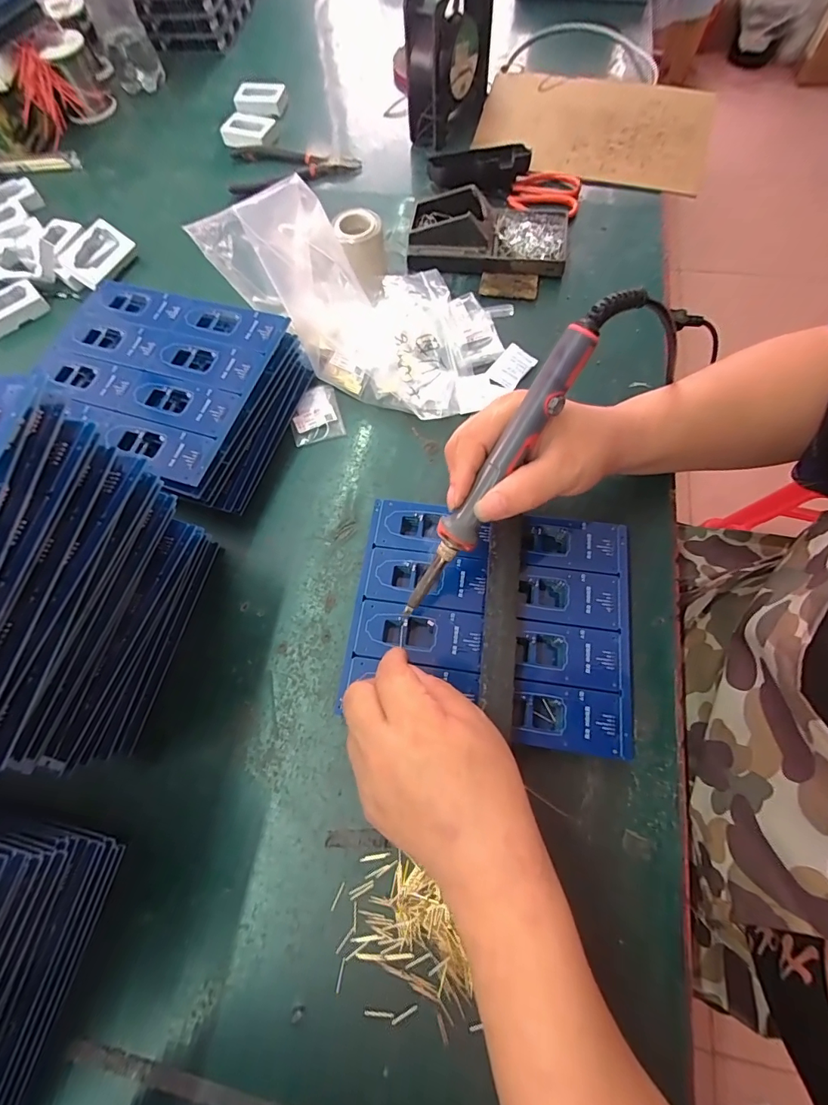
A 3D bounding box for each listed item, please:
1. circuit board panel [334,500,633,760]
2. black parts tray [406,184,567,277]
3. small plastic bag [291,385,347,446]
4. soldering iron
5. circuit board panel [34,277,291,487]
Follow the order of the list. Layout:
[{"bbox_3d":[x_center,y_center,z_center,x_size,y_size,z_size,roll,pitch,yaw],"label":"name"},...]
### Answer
[{"bbox_3d":[0.054,0.047,0.325,0.192,0.020,0.157,7,70,6],"label":"circuit board panel"},{"bbox_3d":[0.077,-0.327,0.452,0.162,0.039,0.088,4,69,4],"label":"black parts tray"},{"bbox_3d":[-0.090,-0.125,0.404,0.045,0.007,0.055,-16,69,-3],"label":"small plastic bag"},{"bbox_3d":[0.052,-0.050,0.264,0.022,0.020,0.214,38,112,15],"label":"soldering iron"},{"bbox_3d":[-0.217,-0.148,0.359,0.186,0.006,0.160,17,72,10],"label":"circuit board panel"}]

